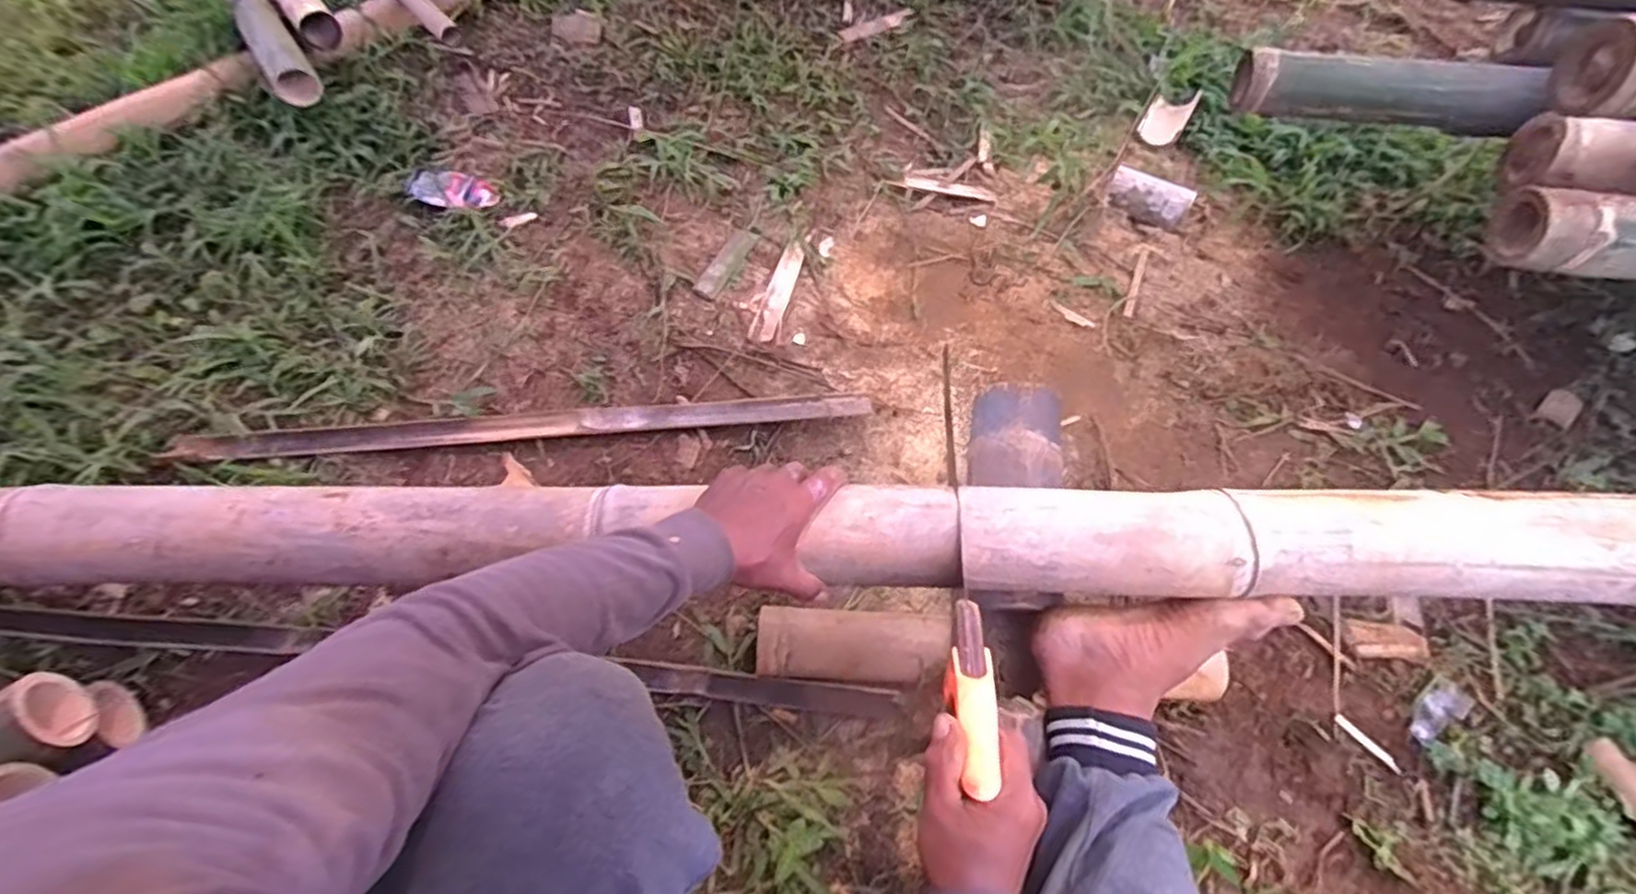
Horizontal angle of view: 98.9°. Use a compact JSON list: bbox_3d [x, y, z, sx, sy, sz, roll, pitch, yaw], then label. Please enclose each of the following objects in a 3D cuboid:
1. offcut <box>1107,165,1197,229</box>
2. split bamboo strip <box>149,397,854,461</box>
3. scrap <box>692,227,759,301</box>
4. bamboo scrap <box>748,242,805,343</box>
[{"bbox_3d":[0.537,-0.402,1.139,0.131,0.046,0.075,25,61,10],"label":"offcut"},{"bbox_3d":[-0.346,-0.027,0.872,0.811,0.022,0.043,-3,61,-6],"label":"split bamboo strip"},{"bbox_3d":[-0.135,-0.271,1.032,0.039,0.007,0.147,23,61,9],"label":"scrap"},{"bbox_3d":[-0.056,-0.226,1.017,0.036,0.008,0.192,15,60,4],"label":"bamboo scrap"}]

